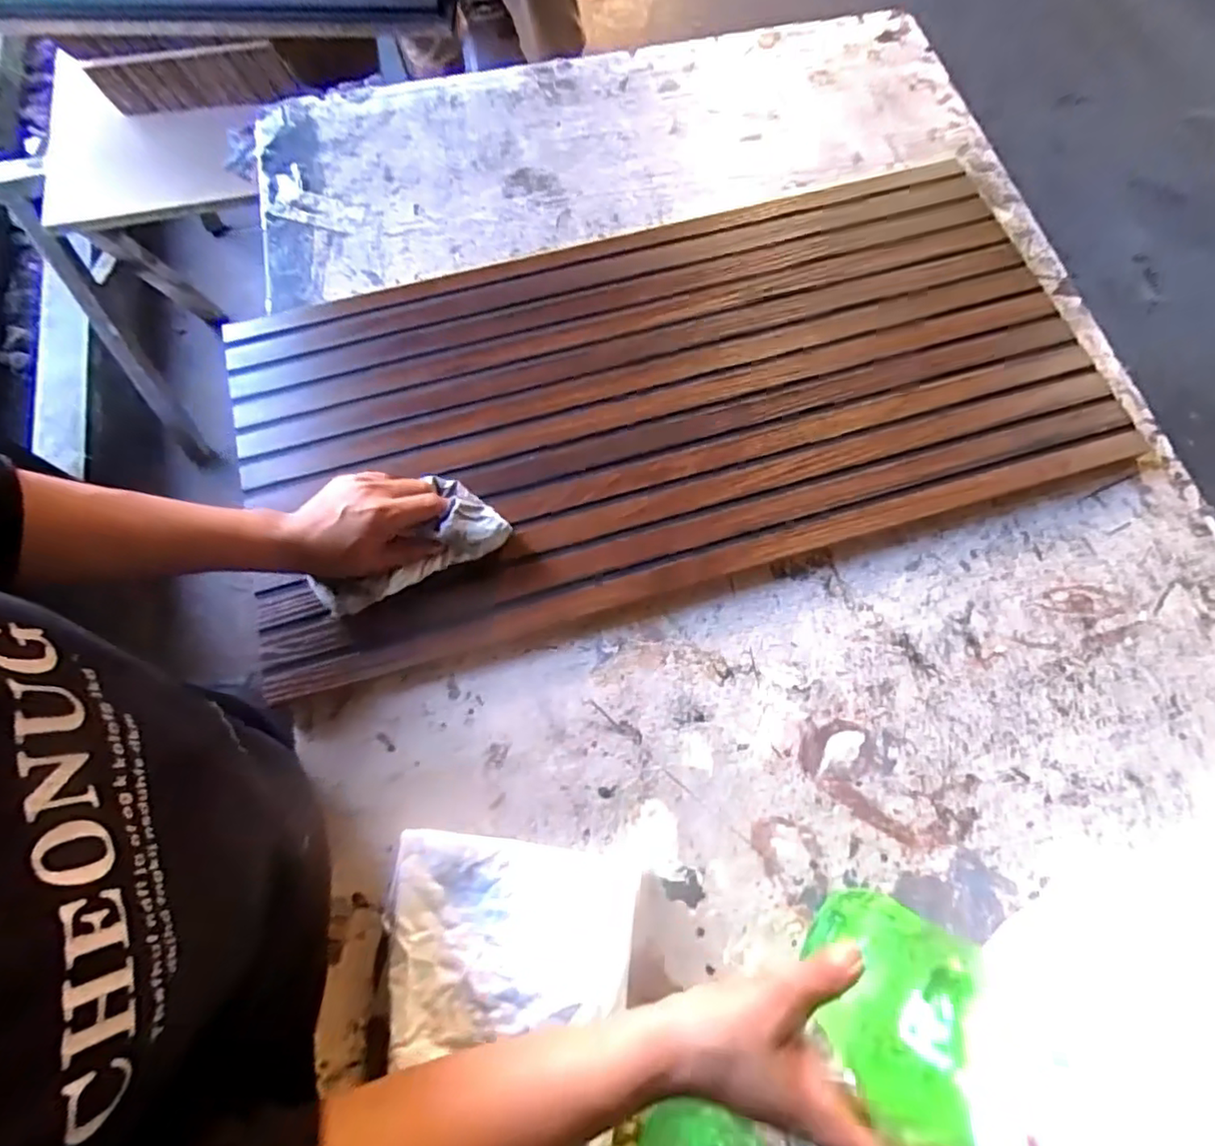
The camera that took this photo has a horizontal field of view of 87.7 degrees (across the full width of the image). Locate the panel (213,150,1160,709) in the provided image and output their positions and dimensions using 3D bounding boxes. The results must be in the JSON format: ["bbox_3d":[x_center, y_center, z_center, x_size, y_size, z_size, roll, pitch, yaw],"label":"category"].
[{"bbox_3d":[0.060,-0.164,0.578,0.754,0.023,0.370,-15,72,-6],"label":"panel"}]

